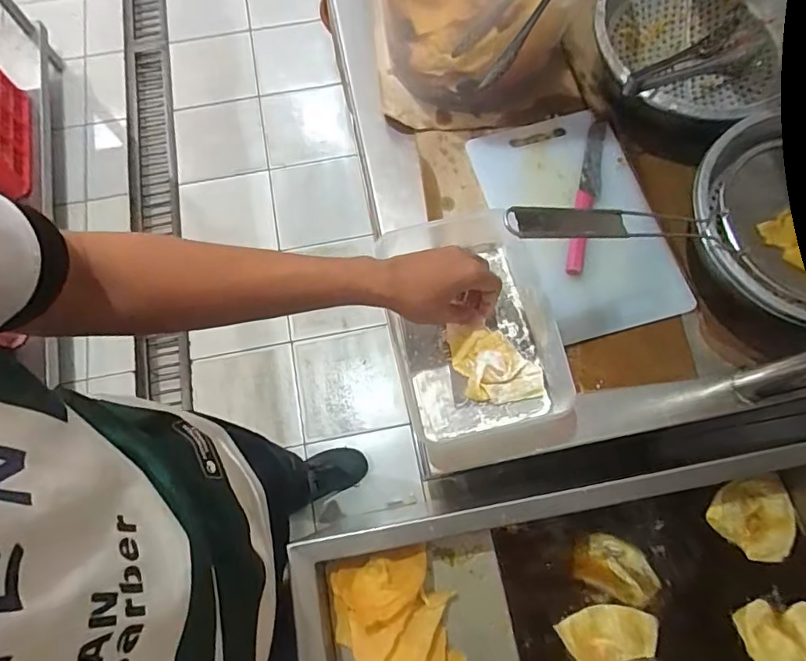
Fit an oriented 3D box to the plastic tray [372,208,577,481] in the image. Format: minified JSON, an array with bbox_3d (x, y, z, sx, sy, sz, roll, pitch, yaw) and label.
[{"bbox_3d":[0.084,0.006,0.564,0.173,0.066,0.261,-13,73,-3],"label":"plastic tray"}]

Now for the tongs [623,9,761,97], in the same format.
[{"bbox_3d":[0.371,-0.342,0.634,0.276,0.036,0.065,-30,75,-23],"label":"tongs"}]

